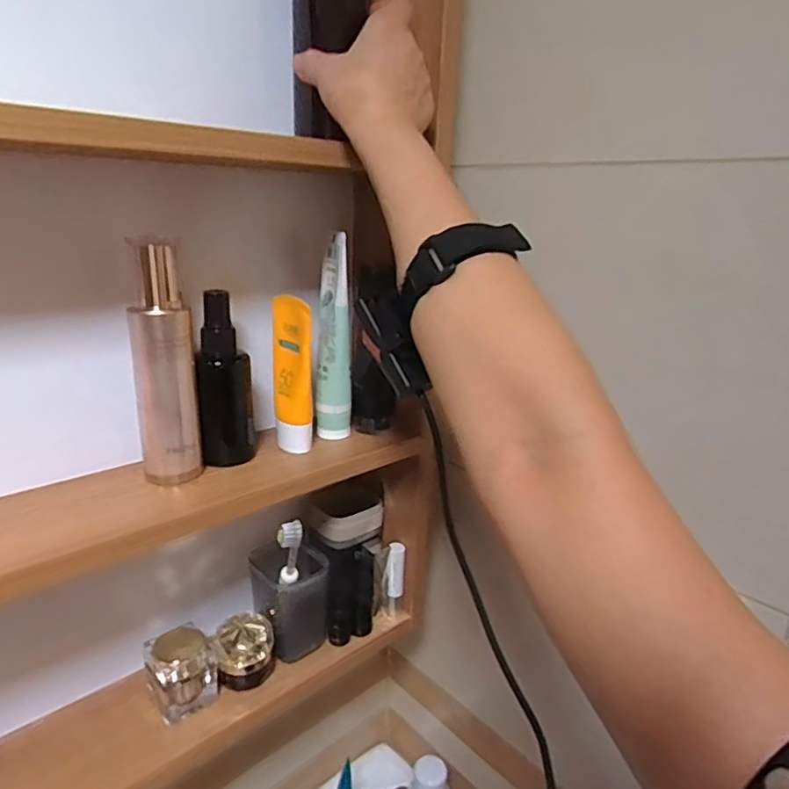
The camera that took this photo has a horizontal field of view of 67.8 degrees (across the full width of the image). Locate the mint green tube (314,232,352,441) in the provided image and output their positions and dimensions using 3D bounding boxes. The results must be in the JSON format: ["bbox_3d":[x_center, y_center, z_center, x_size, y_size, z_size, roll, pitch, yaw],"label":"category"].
[{"bbox_3d":[-0.053,-0.046,0.507,0.031,0.171,0.040,-1,19,-8],"label":"mint green tube"}]

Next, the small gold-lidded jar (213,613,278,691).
[{"bbox_3d":[-0.129,0.221,0.507,0.049,0.052,0.045,2,19,-1],"label":"small gold-lidded jar"}]

